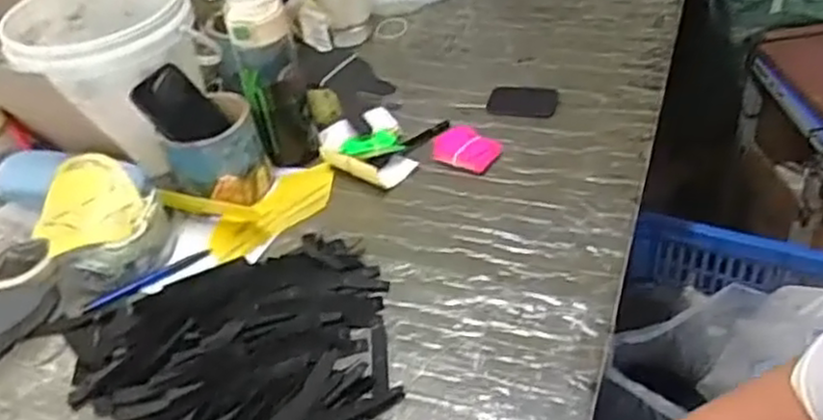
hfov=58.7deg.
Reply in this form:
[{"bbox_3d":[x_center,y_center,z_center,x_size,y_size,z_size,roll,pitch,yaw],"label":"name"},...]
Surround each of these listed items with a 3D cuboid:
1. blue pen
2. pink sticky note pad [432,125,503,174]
[{"bbox_3d":[-0.278,0.074,0.775,0.135,0.007,0.014,-25,43,-20],"label":"blue pen"},{"bbox_3d":[0.065,-0.076,0.882,0.083,0.011,0.065,23,49,32],"label":"pink sticky note pad"}]

